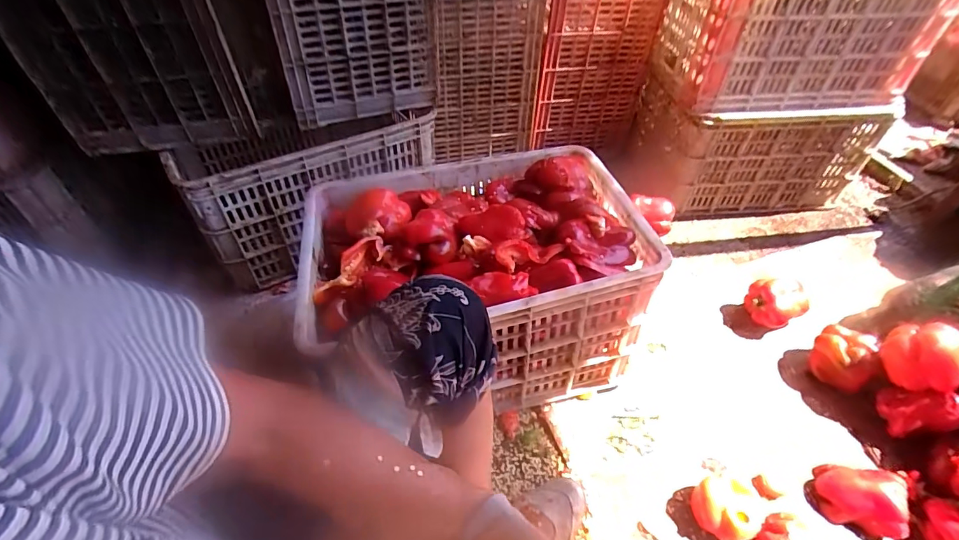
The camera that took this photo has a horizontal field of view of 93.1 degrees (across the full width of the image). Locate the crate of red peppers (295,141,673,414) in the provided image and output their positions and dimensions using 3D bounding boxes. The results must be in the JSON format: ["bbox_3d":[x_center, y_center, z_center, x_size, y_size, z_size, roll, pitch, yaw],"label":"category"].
[{"bbox_3d":[-0.010,0.011,0.794,0.511,0.278,0.363,-9,48,-9],"label":"crate of red peppers"}]

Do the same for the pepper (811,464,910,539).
[{"bbox_3d":[0.575,0.339,0.686,0.106,0.065,0.088,16,49,14],"label":"pepper"}]

